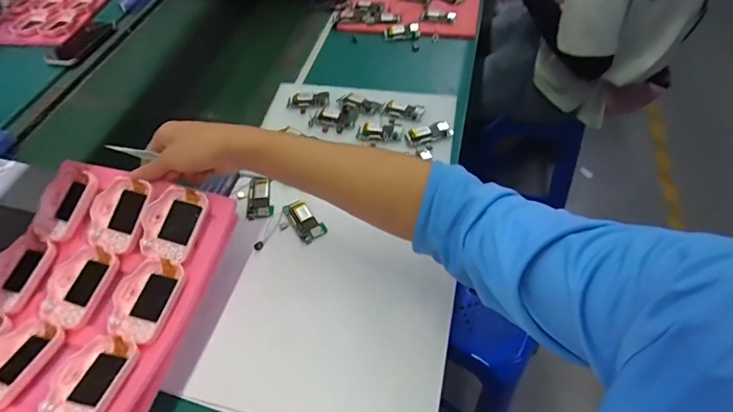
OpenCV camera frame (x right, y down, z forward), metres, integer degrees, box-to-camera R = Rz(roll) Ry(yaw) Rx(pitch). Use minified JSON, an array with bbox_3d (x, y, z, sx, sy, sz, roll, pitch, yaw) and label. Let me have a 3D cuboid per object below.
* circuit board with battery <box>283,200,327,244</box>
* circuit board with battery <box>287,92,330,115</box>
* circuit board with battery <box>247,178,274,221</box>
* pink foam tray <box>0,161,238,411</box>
[{"bbox_3d":[-0.088,0.018,0.595,0.036,0.006,0.071,-32,57,-17],"label":"circuit board with battery"},{"bbox_3d":[-0.100,-0.179,0.738,0.074,0.007,0.048,2,54,7],"label":"circuit board with battery"},{"bbox_3d":[-0.157,-0.013,0.624,0.037,0.007,0.068,-13,54,-4],"label":"circuit board with battery"},{"bbox_3d":[-0.306,0.112,0.416,0.230,0.059,0.346,12,56,14],"label":"pink foam tray"}]

